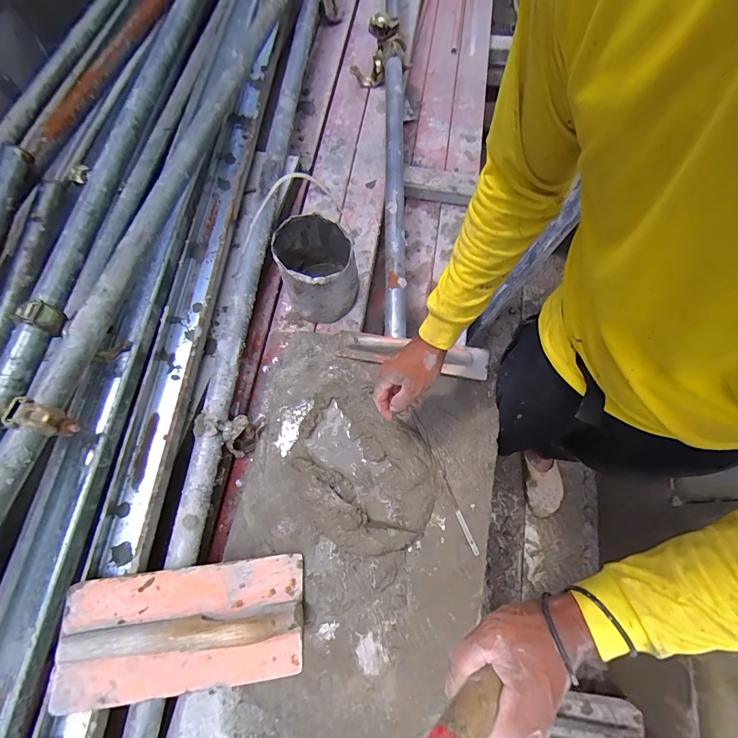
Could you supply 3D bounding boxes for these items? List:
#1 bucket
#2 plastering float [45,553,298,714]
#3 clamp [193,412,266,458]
[{"bbox_3d":[-0.109,-0.218,0.823,0.167,0.158,0.174,-3,68,1],"label":"bucket"},{"bbox_3d":[-0.261,0.388,0.562,0.334,0.074,0.169,2,70,-20],"label":"plastering float"},{"bbox_3d":[-0.264,0.117,0.728,0.066,0.137,0.079,-10,66,26],"label":"clamp"}]

